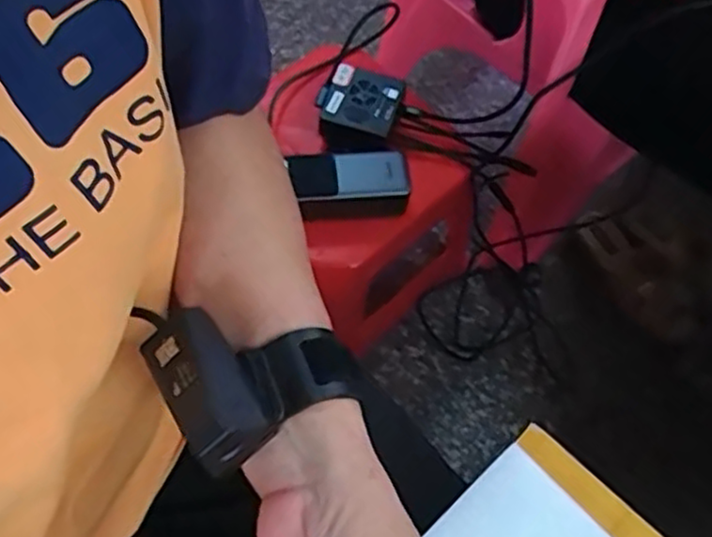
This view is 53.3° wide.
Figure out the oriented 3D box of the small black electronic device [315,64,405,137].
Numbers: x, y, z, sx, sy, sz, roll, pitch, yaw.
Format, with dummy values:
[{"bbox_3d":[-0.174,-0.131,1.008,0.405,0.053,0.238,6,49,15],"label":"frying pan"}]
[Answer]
[{"bbox_3d":[0.004,-0.196,0.818,0.090,0.022,0.078,19,64,7],"label":"small black electronic device"}]

